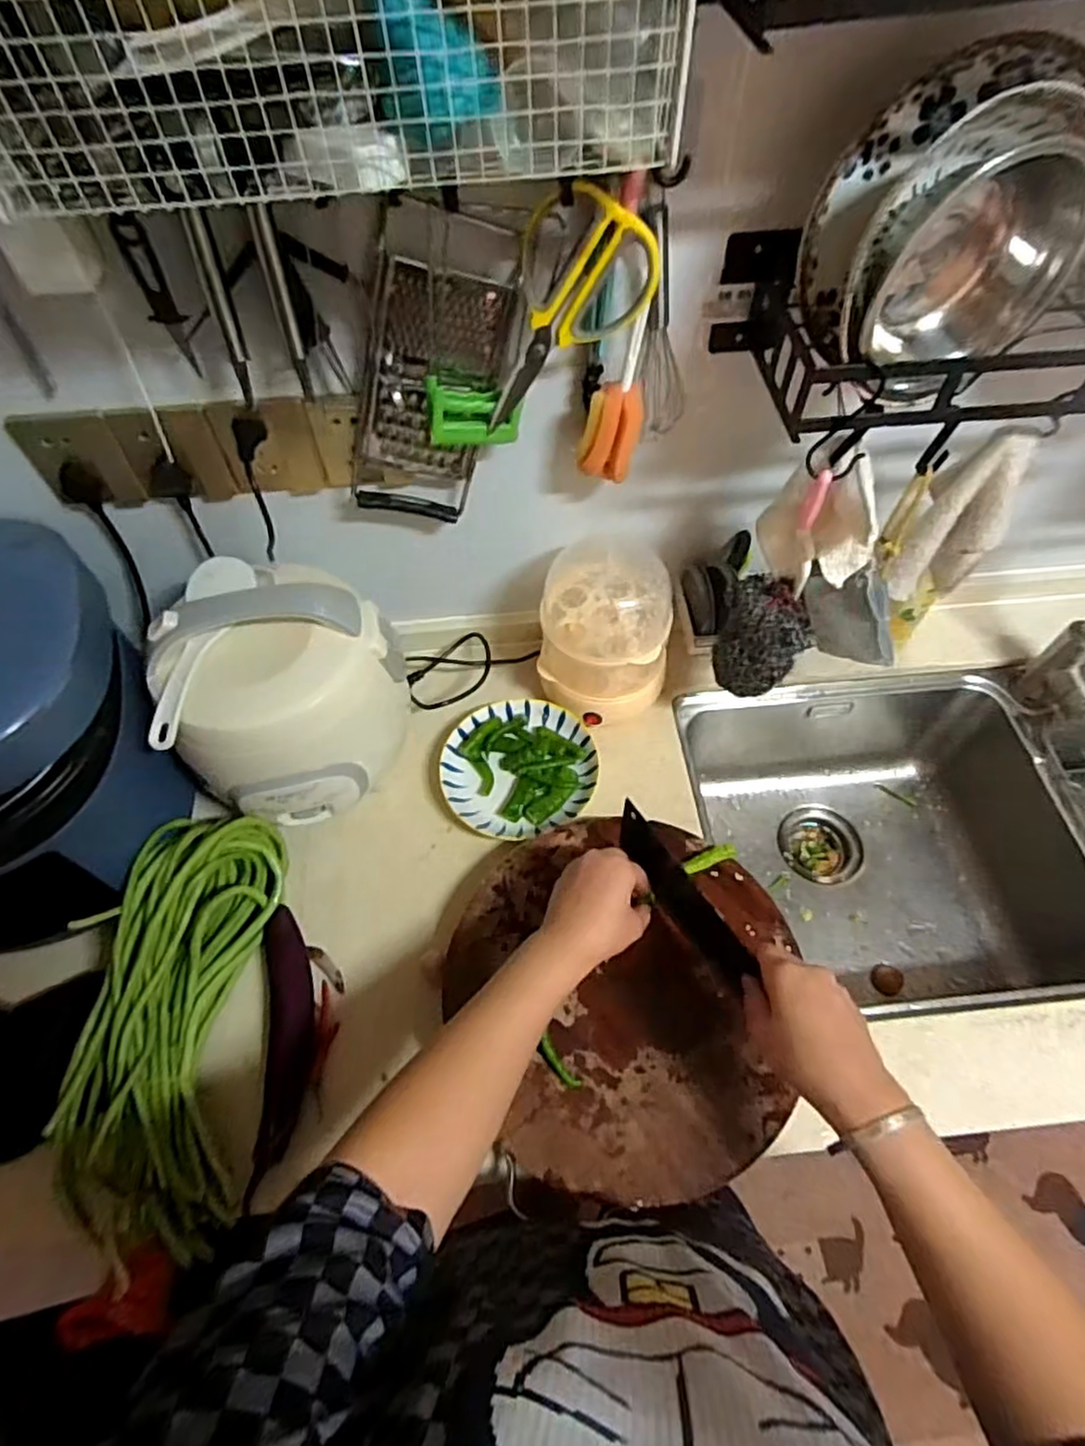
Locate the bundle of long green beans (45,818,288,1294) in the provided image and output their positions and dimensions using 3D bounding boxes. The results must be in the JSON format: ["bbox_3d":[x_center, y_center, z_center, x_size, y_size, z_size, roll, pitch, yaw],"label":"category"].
[{"bbox_3d":[-0.328,0.259,0.600,0.143,0.105,0.340,-4,57,-1],"label":"bundle of long green beans"}]

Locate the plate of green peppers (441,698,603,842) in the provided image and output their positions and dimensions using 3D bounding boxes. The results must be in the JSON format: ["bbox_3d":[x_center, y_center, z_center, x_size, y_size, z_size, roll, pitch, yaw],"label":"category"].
[{"bbox_3d":[-0.026,0.050,0.765,0.167,0.031,0.160,-1,57,1],"label":"plate of green peppers"}]

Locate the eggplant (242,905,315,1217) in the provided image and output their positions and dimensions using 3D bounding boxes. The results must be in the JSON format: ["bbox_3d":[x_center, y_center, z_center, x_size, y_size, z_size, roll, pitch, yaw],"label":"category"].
[{"bbox_3d":[-0.233,0.287,0.618,0.047,0.035,0.235,-9,57,-4],"label":"eggplant"}]

